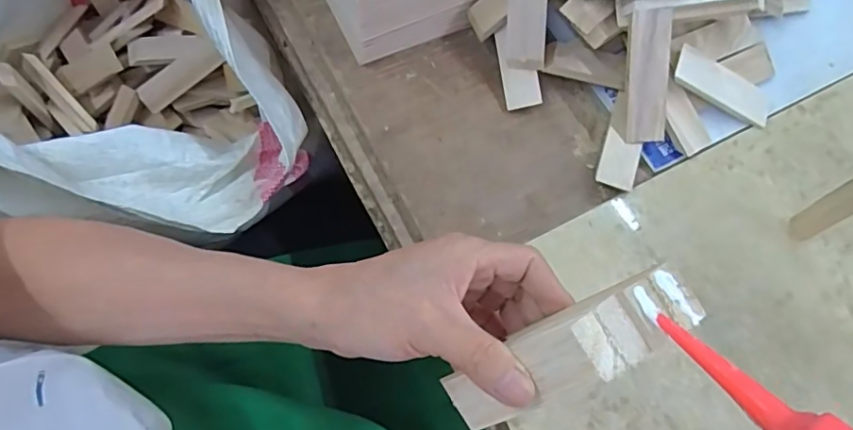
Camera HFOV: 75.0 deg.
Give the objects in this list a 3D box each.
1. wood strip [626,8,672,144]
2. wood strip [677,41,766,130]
[{"bbox_3d":[0.172,-0.106,0.431,0.029,0.005,0.099,-1,105,9],"label":"wood strip"},{"bbox_3d":[0.240,-0.106,0.452,0.095,0.010,0.036,23,67,-16],"label":"wood strip"}]

